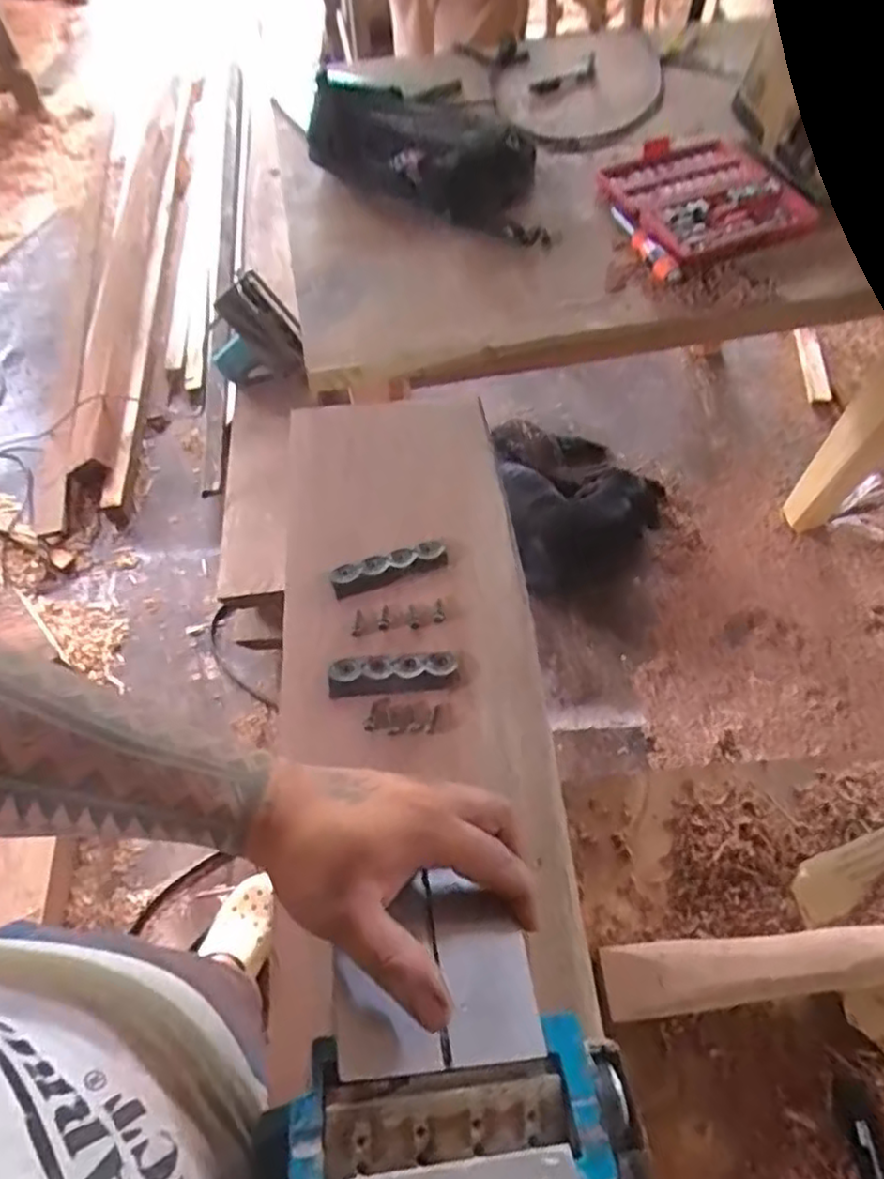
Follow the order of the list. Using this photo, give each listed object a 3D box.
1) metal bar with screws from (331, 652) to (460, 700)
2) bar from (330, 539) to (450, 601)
[{"bbox_3d":[-0.041,0.071,0.553,0.103,0.005,0.033,-3,60,0],"label":"metal bar with screws"},{"bbox_3d":[-0.047,-0.020,0.601,0.103,0.012,0.032,-17,61,-8],"label":"bar"}]

